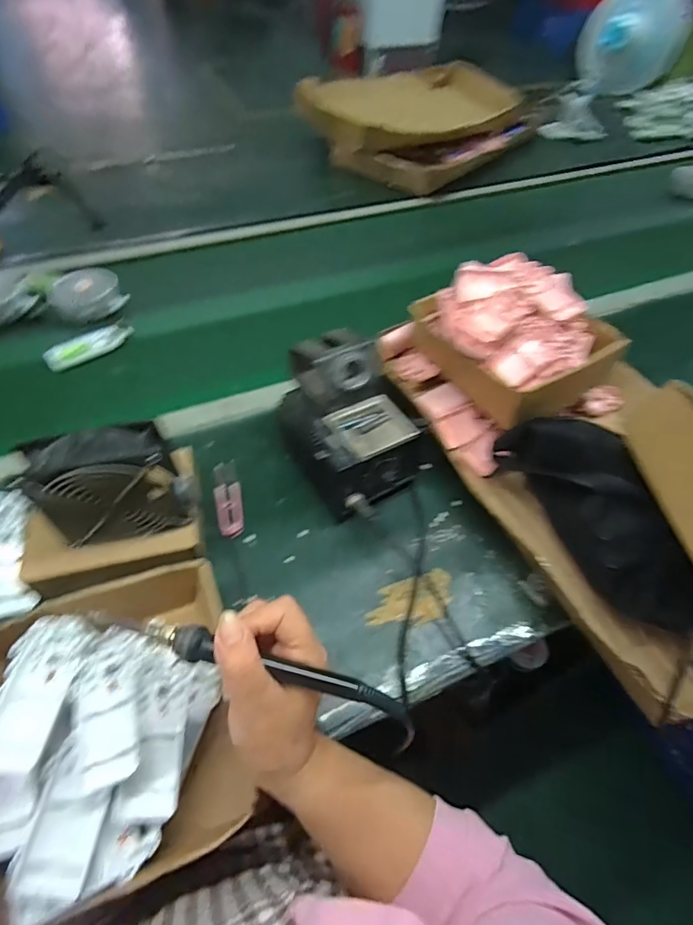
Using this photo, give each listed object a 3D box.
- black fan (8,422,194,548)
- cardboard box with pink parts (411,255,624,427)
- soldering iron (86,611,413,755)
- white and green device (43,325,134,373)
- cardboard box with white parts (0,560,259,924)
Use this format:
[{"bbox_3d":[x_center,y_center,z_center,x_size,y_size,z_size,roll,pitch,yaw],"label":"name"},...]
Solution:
[{"bbox_3d":[-0.217,0.023,0.439,0.121,0.118,0.050,-12,54,-13],"label":"black fan"},{"bbox_3d":[0.216,-0.166,0.632,0.188,0.112,0.209,-20,56,-18],"label":"cardboard box with pink parts"},{"bbox_3d":[-0.059,0.128,0.294,0.205,0.016,0.027,16,55,2],"label":"soldering iron"},{"bbox_3d":[-0.378,-0.171,0.711,0.126,0.023,0.036,-35,62,-26],"label":"white and green device"},{"bbox_3d":[-0.196,0.210,0.375,0.191,0.071,0.208,-11,56,-13],"label":"cardboard box with white parts"}]

